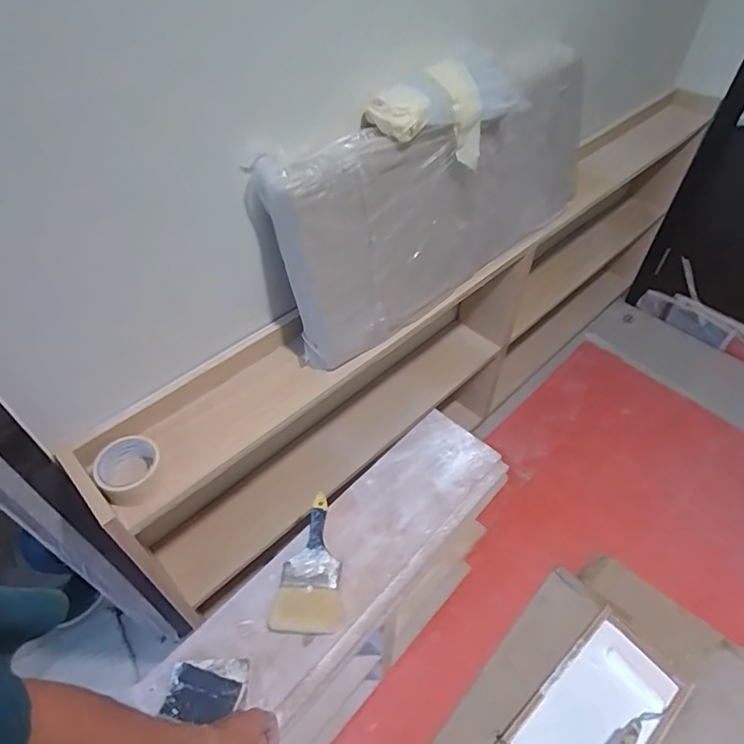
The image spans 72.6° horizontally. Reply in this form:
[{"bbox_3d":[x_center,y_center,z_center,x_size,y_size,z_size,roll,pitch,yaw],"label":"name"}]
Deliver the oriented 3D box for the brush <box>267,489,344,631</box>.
[{"bbox_3d":[-0.100,0.324,0.868,0.108,0.018,0.221,3,50,2],"label":"brush"}]

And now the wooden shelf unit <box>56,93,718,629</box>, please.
[{"bbox_3d":[0.287,-0.090,1.434,0.180,0.792,1.943,37,59,27],"label":"wooden shelf unit"}]

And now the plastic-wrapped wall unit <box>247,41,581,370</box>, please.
[{"bbox_3d":[0.171,-0.351,0.942,0.795,0.357,0.134,-35,58,-26],"label":"plastic-wrapped wall unit"}]

